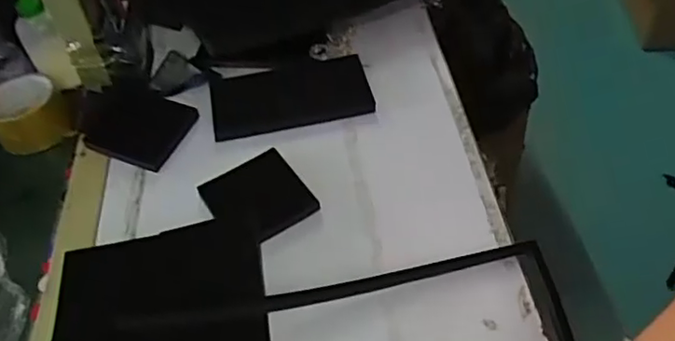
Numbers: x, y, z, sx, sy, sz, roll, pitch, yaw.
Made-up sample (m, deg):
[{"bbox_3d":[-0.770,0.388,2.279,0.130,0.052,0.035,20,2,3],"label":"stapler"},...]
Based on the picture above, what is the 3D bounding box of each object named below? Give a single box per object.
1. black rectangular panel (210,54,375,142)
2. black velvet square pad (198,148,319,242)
[{"bbox_3d":[-0.053,-0.087,0.705,0.176,0.010,0.096,-11,48,-5],"label":"black rectangular panel"},{"bbox_3d":[-0.079,0.027,0.611,0.088,0.011,0.090,-28,52,-20],"label":"black velvet square pad"}]

